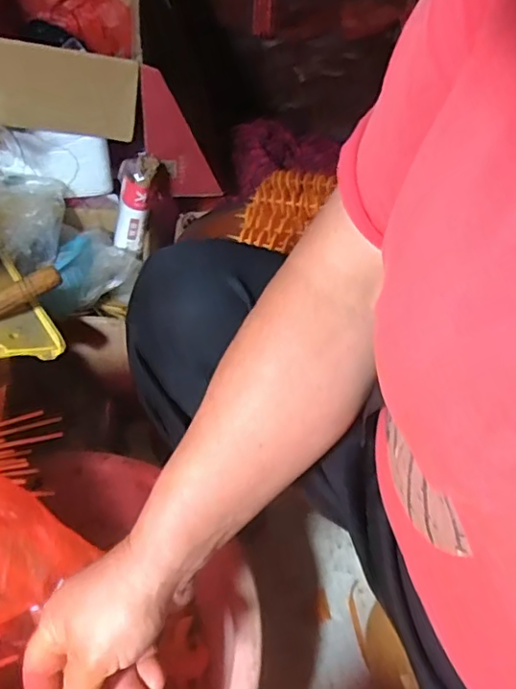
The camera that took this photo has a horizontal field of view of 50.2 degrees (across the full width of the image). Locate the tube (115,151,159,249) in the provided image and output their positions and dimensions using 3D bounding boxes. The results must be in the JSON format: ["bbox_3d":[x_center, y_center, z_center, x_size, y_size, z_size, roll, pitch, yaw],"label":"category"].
[{"bbox_3d":[-0.182,-0.209,0.826,0.053,0.140,0.062,23,24,19],"label":"tube"}]

